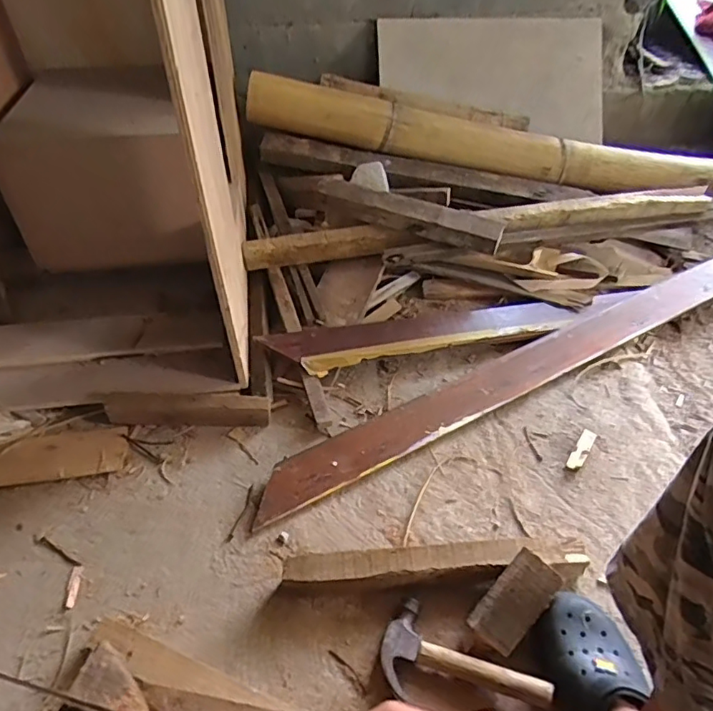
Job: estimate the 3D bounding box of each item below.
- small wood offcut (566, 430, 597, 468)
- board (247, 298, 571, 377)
[{"bbox_3d":[0.396,0.166,0.962,0.025,0.016,0.092,26,50,23],"label":"small wood offcut"},{"bbox_3d":[0.137,-0.055,1.116,0.634,0.022,0.124,-12,46,-13],"label":"board"}]

